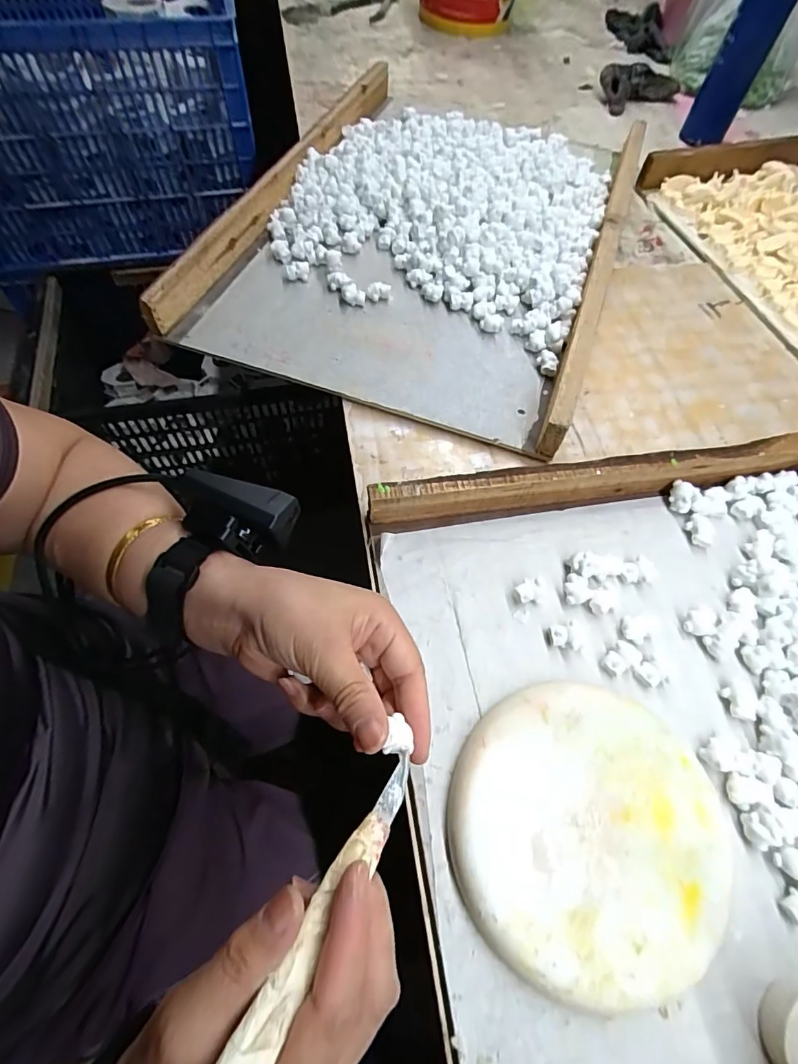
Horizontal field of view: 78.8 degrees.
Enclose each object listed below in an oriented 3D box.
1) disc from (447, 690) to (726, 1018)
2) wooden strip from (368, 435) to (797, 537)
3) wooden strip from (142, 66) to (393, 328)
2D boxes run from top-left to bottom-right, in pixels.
[{"bbox_3d":[0.111,0.177,0.293,0.155,0.020,0.157,1,62,-3],"label":"disc"},{"bbox_3d":[0.261,-0.054,0.411,0.572,0.042,0.026,-8,63,-8],"label":"wooden strip"},{"bbox_3d":[-0.126,-0.429,0.578,0.030,0.045,0.565,20,63,7],"label":"wooden strip"}]

